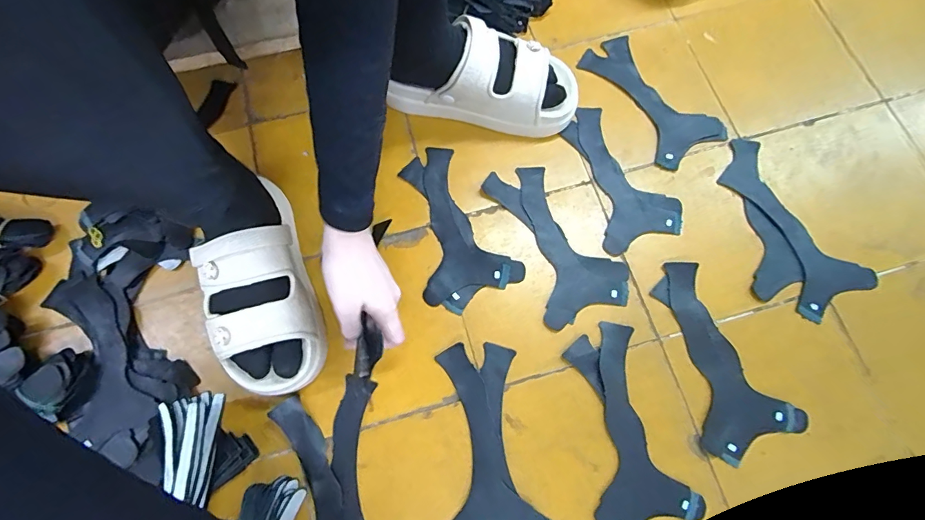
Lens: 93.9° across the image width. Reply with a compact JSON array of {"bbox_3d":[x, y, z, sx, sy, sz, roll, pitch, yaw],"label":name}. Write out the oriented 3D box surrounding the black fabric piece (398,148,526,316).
[{"bbox_3d":[-0.023,-0.038,0.525,0.110,0.006,0.196,-28,75,-7],"label":"black fabric piece"}]

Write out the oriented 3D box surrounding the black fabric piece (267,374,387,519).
[{"bbox_3d":[-0.112,0.222,0.434,0.095,0.014,0.195,-24,75,-6],"label":"black fabric piece"}]

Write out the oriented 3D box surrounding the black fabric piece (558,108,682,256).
[{"bbox_3d":[0.196,-0.107,0.540,0.099,0.005,0.190,-16,75,0],"label":"black fabric piece"}]

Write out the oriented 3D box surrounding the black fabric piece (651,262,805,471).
[{"bbox_3d":[0.274,0.101,0.470,0.102,0.007,0.204,-19,74,-4],"label":"black fabric piece"}]

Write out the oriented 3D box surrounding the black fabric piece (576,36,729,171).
[{"bbox_3d":[0.246,-0.216,0.569,0.093,0.007,0.197,-31,76,-2],"label":"black fabric piece"}]

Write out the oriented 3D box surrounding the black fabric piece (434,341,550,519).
[{"bbox_3d":[0.028,0.190,0.451,0.099,0.004,0.195,-5,73,0],"label":"black fabric piece"}]

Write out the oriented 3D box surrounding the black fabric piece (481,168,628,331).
[{"bbox_3d":[0.111,-0.028,0.516,0.106,0.004,0.200,-21,74,-5],"label":"black fabric piece"}]

